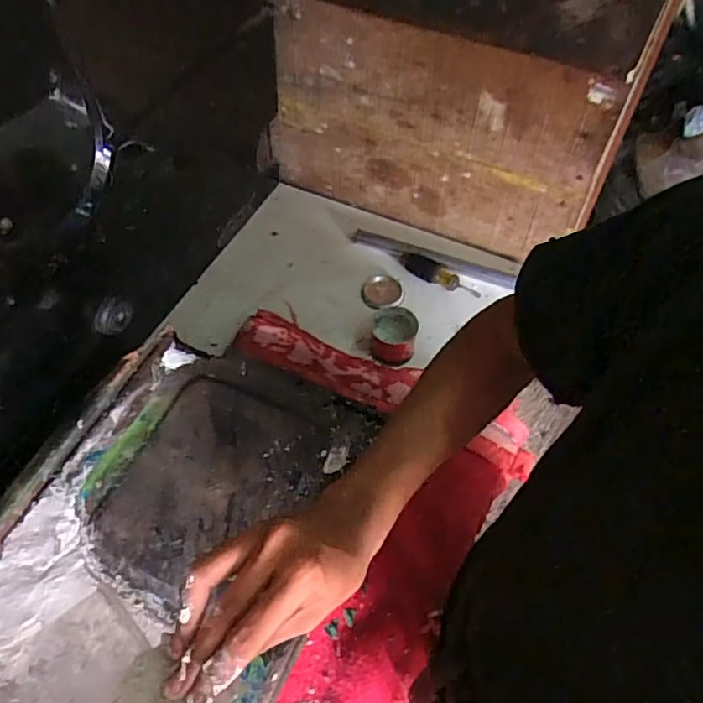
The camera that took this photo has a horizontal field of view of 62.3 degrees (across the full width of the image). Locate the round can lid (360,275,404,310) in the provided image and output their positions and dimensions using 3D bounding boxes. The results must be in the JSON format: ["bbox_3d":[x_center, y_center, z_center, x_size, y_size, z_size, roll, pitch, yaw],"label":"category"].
[{"bbox_3d":[0.052,-0.101,0.992,0.070,0.012,0.069,-1,54,1],"label":"round can lid"}]

